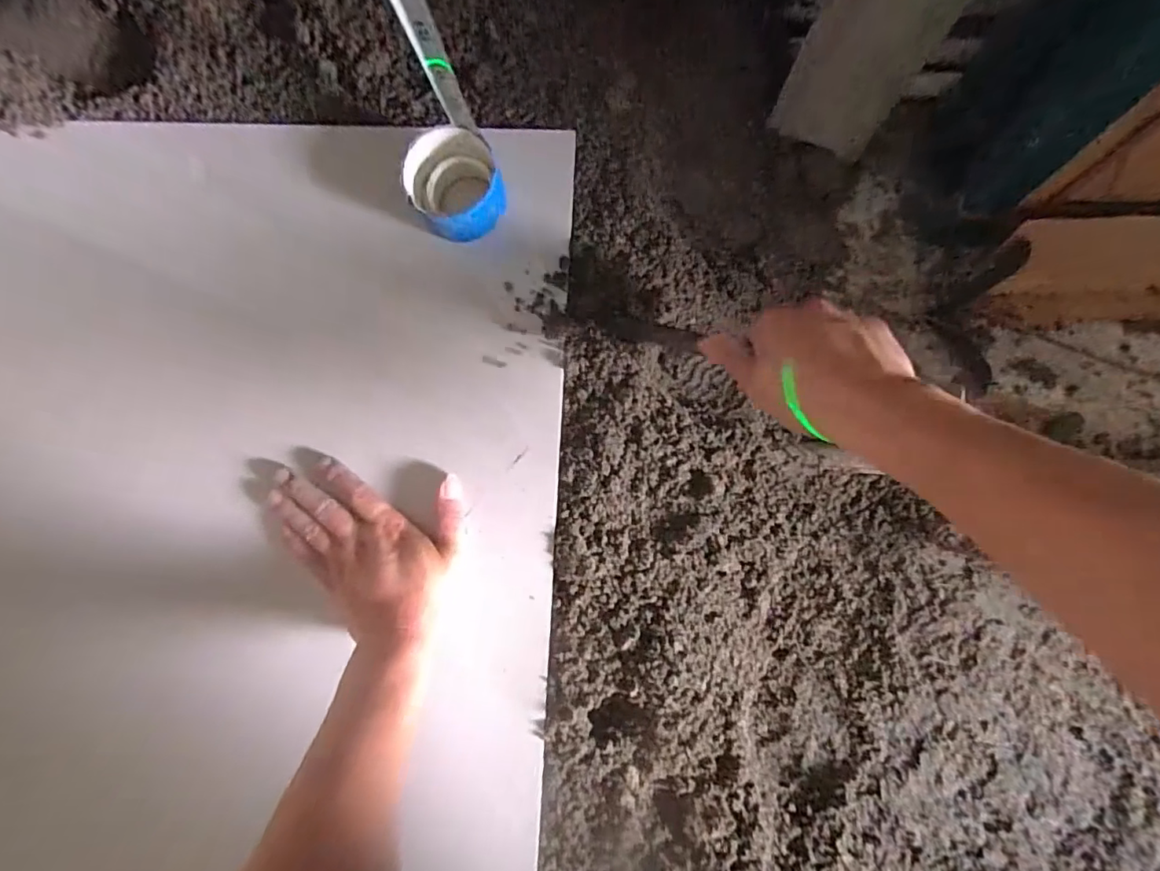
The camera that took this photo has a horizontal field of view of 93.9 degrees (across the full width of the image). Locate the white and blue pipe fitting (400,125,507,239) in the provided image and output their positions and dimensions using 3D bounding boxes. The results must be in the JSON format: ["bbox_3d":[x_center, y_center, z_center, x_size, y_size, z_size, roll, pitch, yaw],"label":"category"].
[{"bbox_3d":[-0.098,-0.199,0.442,0.069,0.050,0.086,-30,86,0],"label":"white and blue pipe fitting"}]

